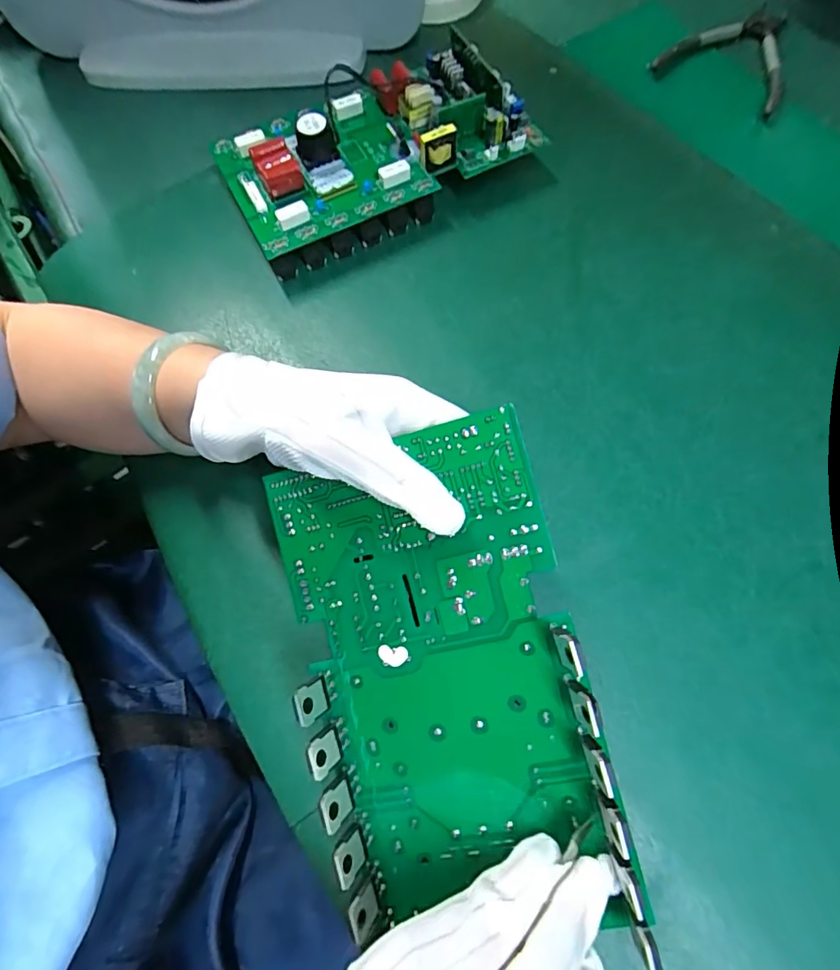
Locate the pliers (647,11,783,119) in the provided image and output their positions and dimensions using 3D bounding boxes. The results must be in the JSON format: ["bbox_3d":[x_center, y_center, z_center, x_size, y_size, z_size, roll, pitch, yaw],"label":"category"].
[{"bbox_3d":[0.295,-0.396,0.450,0.113,0.012,0.133,37,74,17],"label":"pliers"}]

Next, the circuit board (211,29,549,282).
[{"bbox_3d":[-0.034,-0.262,0.385,0.233,0.056,0.123,-28,72,-10],"label":"circuit board"}]

